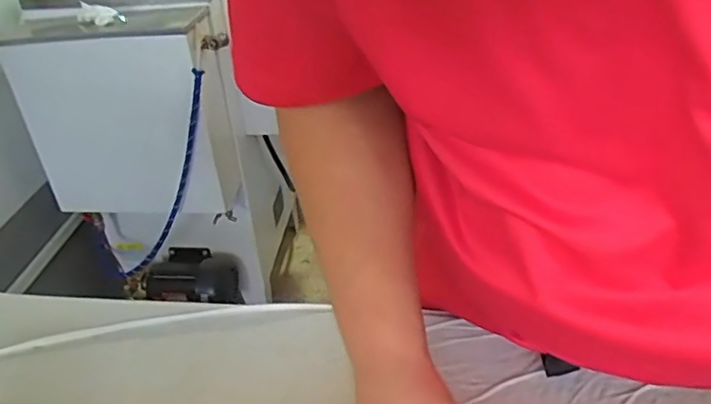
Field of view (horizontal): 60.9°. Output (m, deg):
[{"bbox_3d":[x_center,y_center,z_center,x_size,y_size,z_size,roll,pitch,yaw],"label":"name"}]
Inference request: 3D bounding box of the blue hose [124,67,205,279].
[{"bbox_3d":[-0.366,-0.024,1.187,0.053,0.526,0.062,19,32,-15],"label":"blue hose"}]

